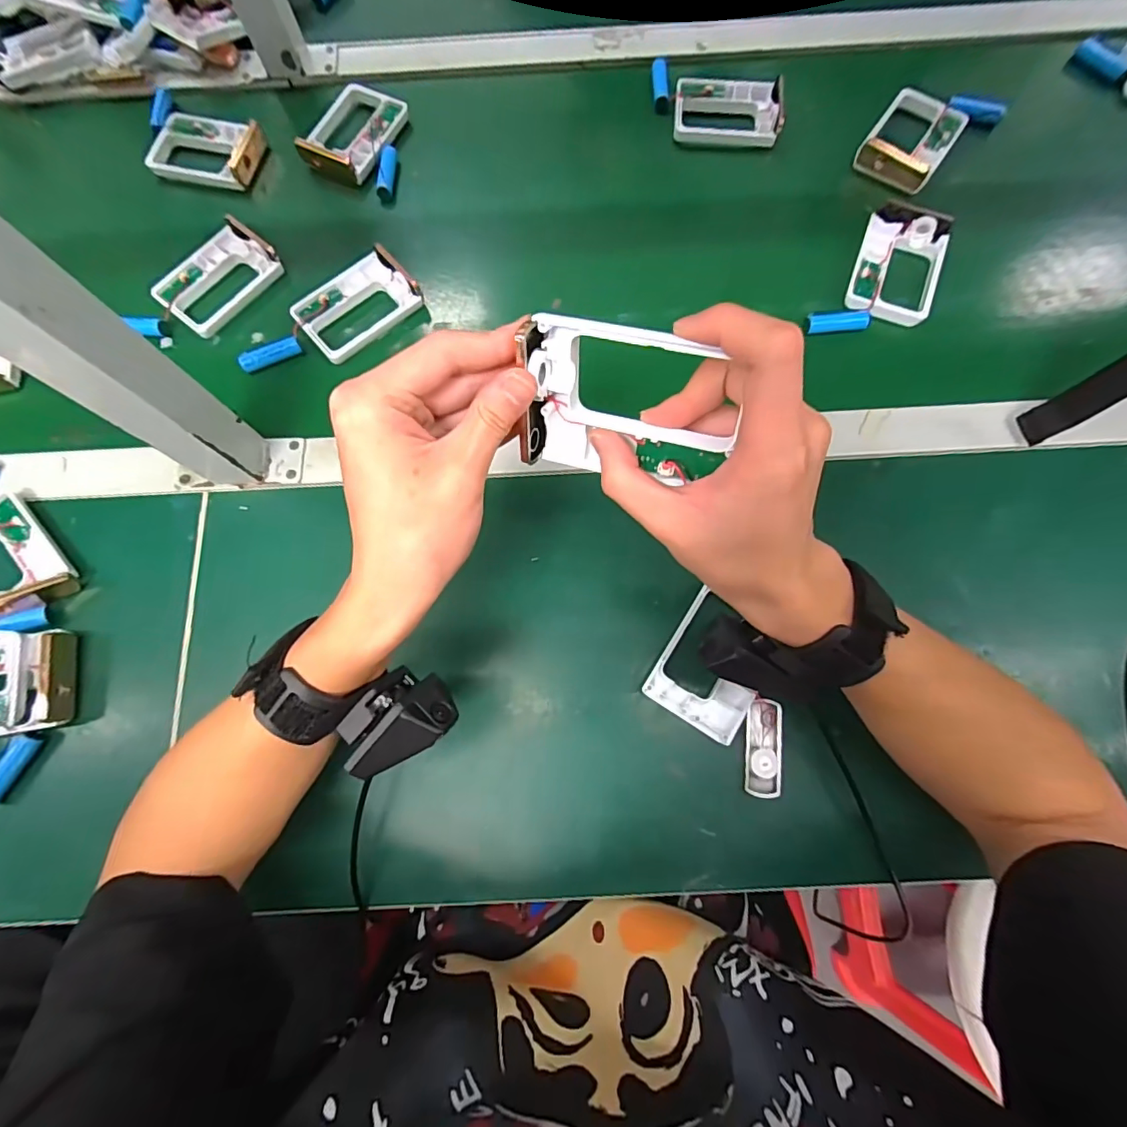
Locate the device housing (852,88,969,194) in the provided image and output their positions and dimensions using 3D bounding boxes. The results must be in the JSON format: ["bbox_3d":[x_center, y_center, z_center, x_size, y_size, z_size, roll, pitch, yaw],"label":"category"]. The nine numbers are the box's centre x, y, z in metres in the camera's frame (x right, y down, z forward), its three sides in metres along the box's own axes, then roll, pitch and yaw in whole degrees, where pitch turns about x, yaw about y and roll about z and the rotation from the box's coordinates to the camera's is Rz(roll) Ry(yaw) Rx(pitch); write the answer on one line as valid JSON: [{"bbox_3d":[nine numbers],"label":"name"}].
[{"bbox_3d":[0.323,-0.396,0.480,0.070,0.017,0.107,34,80,13],"label":"device housing"}]

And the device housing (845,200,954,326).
[{"bbox_3d":[0.290,-0.261,0.442,0.070,0.015,0.114,20,77,10],"label":"device housing"}]

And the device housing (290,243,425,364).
[{"bbox_3d":[-0.179,-0.224,0.446,0.099,0.023,0.069,-41,75,-7],"label":"device housing"}]

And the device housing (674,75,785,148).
[{"bbox_3d":[0.157,-0.437,0.495,0.099,0.016,0.073,3,74,5],"label":"device housing"}]

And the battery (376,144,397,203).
[{"bbox_3d":[-0.167,-0.370,0.489,0.015,0.013,0.059,1,74,5],"label":"battery"}]

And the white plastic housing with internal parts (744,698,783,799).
[{"bbox_3d":[0.136,0.125,0.350,0.024,0.005,0.063,4,75,6],"label":"white plastic housing with internal parts"}]

